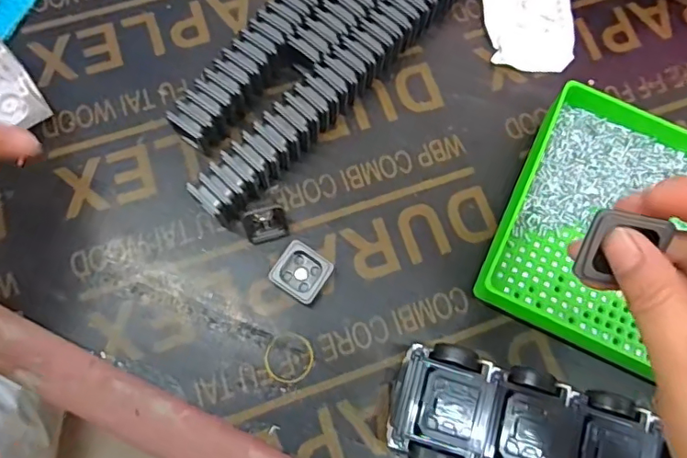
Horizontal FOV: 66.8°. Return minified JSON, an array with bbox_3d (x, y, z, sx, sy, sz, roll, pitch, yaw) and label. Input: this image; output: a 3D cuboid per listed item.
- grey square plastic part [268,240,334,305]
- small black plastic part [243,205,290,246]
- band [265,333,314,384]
[{"bbox_3d":[-0.026,0.027,0.321,0.031,0.015,0.030,33,77,6],"label":"grey square plastic part"},{"bbox_3d":[-0.048,-0.003,0.324,0.025,0.021,0.018,-16,77,-6],"label":"small black plastic part"},{"bbox_3d":[-0.033,0.077,0.313,0.029,0.004,0.029,0,75,-2],"label":"band"}]

